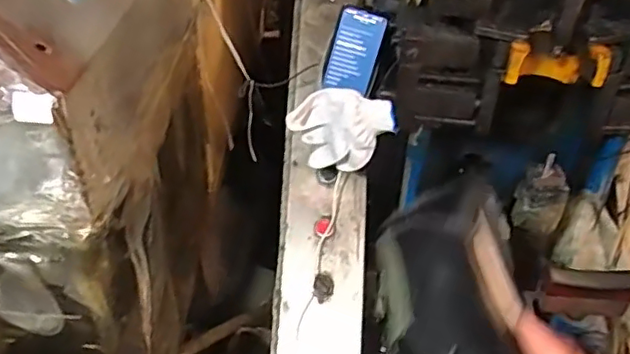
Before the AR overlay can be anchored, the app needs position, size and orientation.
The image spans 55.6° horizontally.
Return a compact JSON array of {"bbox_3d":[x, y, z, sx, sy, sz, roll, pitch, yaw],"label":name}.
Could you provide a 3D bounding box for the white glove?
[{"bbox_3d":[0.034,-0.062,0.808,0.134,0.119,0.039,14,37,19],"label":"white glove"}]

